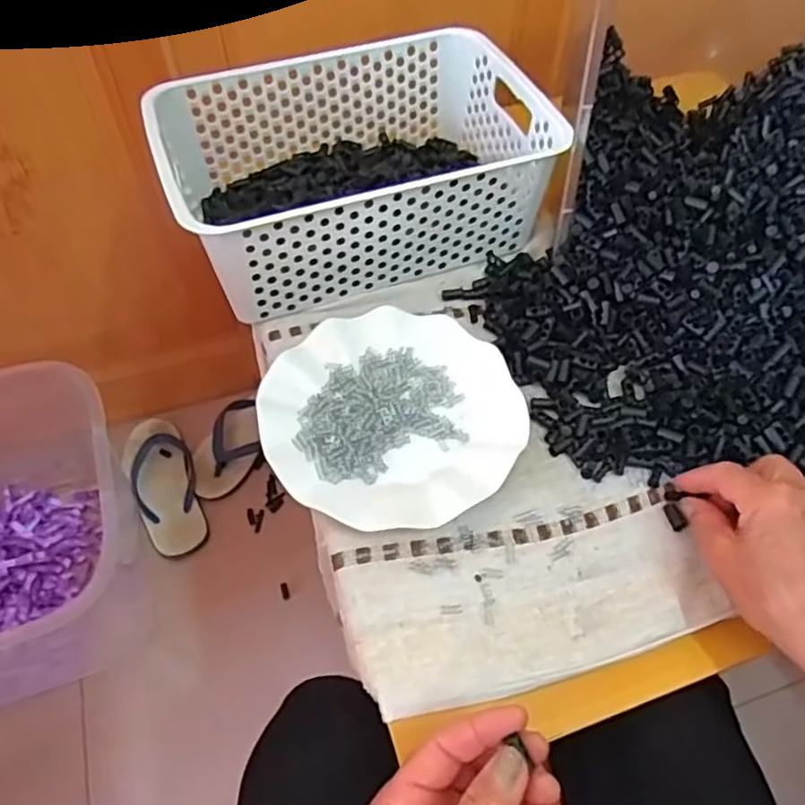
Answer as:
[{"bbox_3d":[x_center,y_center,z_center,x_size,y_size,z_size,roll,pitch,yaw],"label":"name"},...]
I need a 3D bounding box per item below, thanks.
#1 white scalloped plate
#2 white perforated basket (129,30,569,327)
[{"bbox_3d":[-0.007,0.008,0.484,0.179,0.022,0.175,1,55,-1],"label":"white scalloped plate"},{"bbox_3d":[-0.042,-0.202,0.568,0.305,0.097,0.198,-17,57,-13],"label":"white perforated basket"}]

